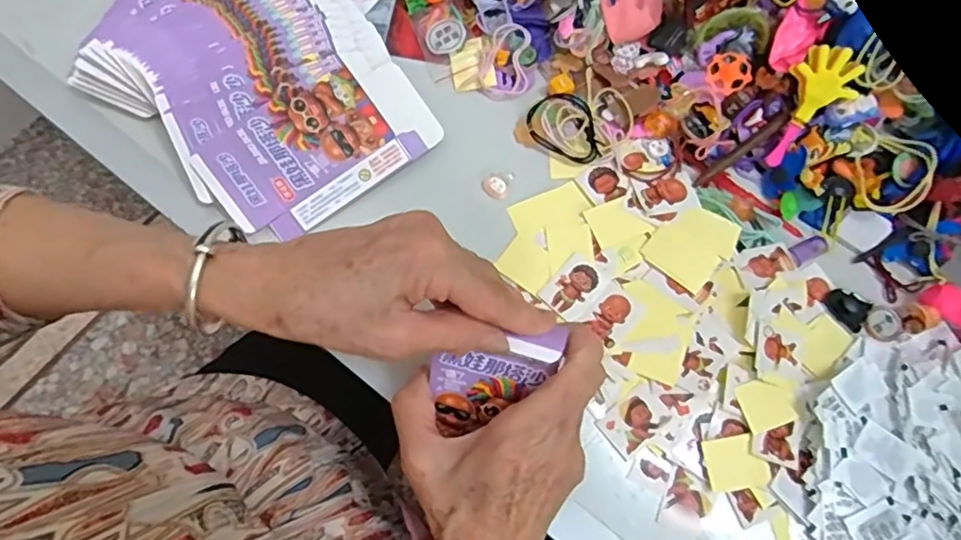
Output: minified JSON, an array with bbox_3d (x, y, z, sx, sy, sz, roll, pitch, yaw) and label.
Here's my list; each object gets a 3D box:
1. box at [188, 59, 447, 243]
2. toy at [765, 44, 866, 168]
[{"bbox_3d":[-0.107,-0.082,0.400,0.147,0.006,0.081,-35,95,-8],"label":"box"},{"bbox_3d":[0.225,-0.112,0.408,0.041,0.010,0.084,28,108,6],"label":"toy"}]

